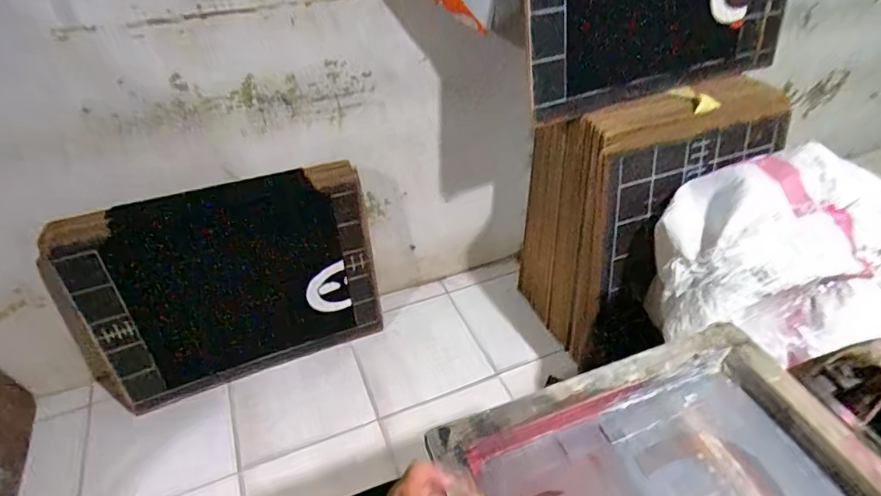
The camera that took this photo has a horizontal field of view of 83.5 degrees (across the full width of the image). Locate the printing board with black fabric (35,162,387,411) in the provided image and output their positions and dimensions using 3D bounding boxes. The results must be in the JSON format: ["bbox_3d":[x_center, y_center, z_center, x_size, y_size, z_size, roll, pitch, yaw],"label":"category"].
[{"bbox_3d":[-0.613,0.123,1.424,0.830,0.641,0.062,-15,35,-9],"label":"printing board with black fabric"}]

